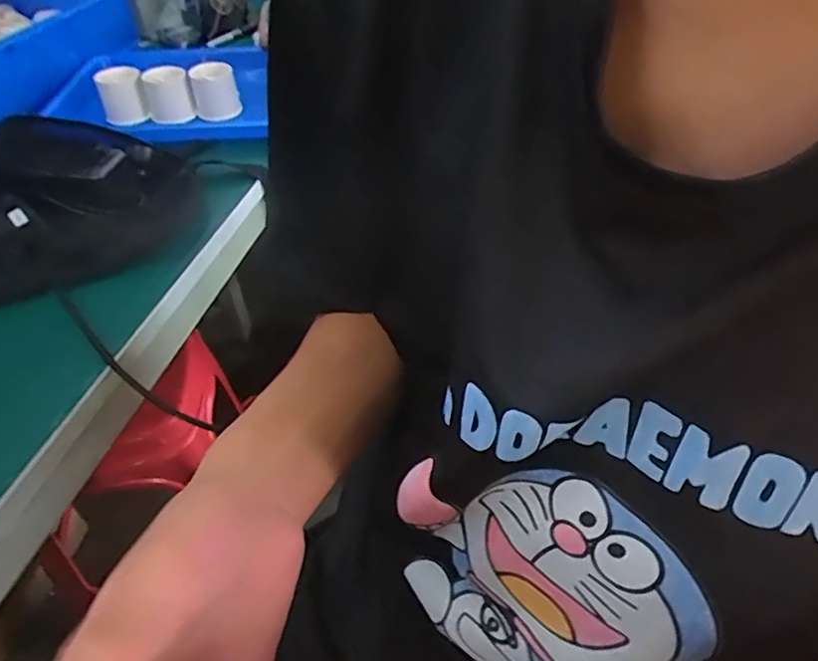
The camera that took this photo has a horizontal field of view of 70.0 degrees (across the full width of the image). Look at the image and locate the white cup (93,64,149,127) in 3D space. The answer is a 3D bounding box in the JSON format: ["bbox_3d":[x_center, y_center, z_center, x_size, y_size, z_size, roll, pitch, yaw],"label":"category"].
[{"bbox_3d":[-0.346,-0.283,0.706,0.049,0.059,0.042,-20,47,-18],"label":"white cup"}]

